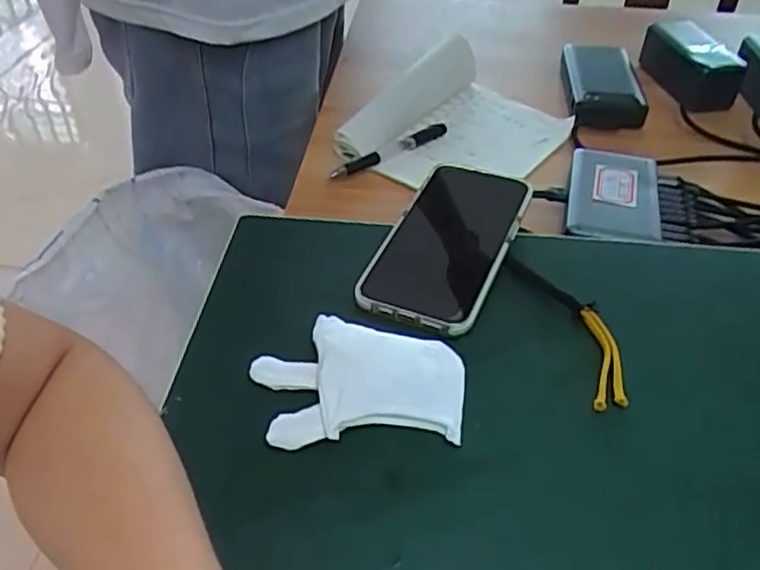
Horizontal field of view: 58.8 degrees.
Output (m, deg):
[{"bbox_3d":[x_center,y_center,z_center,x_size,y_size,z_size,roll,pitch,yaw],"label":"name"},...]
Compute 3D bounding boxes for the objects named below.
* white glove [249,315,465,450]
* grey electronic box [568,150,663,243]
[{"bbox_3d":[-0.013,0.055,0.393,0.117,0.019,0.078,-1,43,-2],"label":"white glove"},{"bbox_3d":[0.196,-0.075,0.563,0.073,0.016,0.131,11,44,11],"label":"grey electronic box"}]

